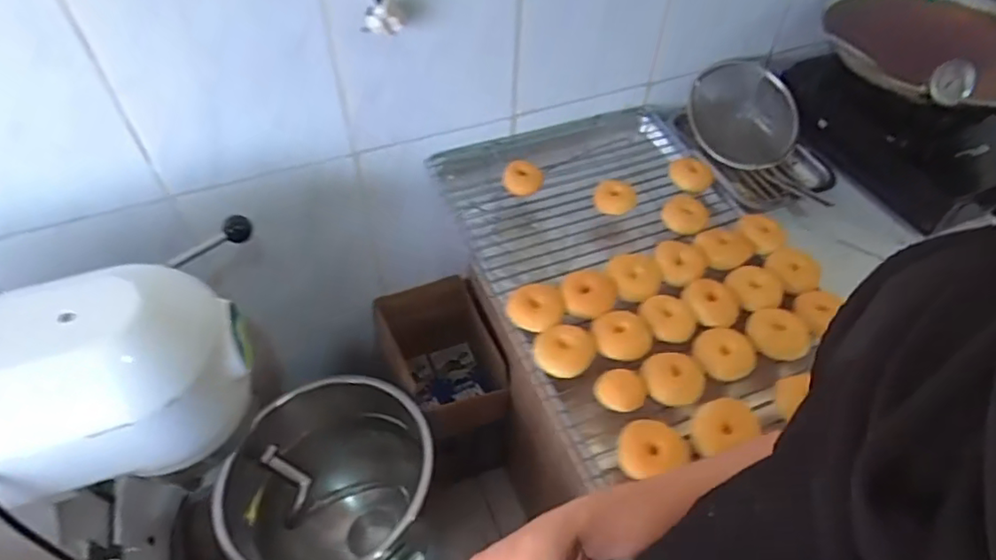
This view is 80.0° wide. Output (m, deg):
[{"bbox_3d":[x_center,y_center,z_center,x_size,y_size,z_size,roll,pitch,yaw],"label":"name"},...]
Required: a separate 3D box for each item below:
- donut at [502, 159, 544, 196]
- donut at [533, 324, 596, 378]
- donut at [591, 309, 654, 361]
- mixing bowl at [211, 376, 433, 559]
[{"bbox_3d":[0.038,-0.154,0.888,0.058,0.027,0.051,4,51,0],"label":"donut"},{"bbox_3d":[0.077,0.085,0.695,0.068,0.034,0.061,16,52,9],"label":"donut"},{"bbox_3d":[0.148,0.064,0.713,0.072,0.025,0.060,8,51,3],"label":"donut"},{"bbox_3d":[-0.291,0.406,1.091,0.328,0.334,0.343,2,51,-2],"label":"mixing bowl"}]

